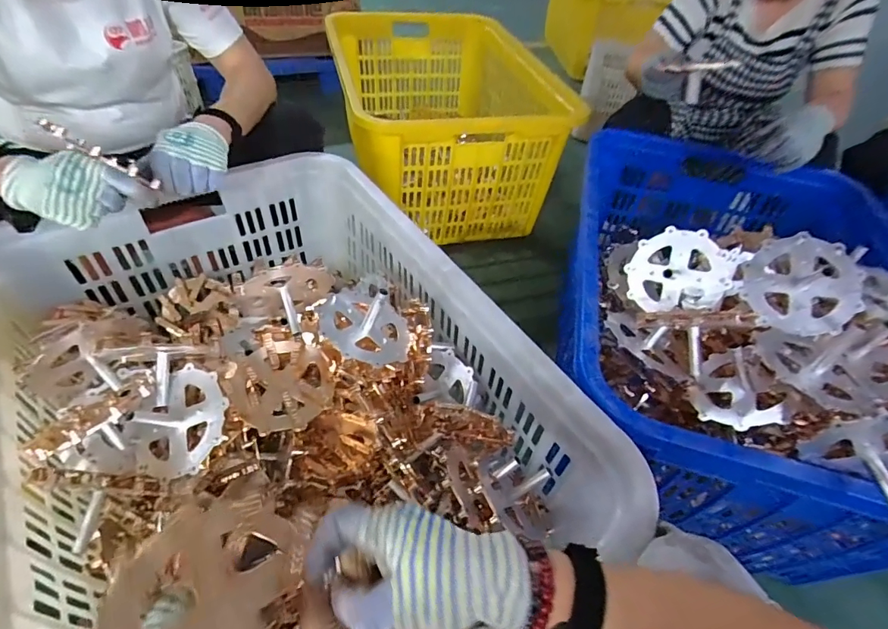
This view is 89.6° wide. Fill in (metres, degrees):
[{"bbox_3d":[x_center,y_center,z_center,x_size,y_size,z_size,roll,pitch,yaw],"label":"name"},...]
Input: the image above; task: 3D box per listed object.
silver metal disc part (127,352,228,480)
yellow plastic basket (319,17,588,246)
[{"bbox_3d":[-0.316,0.125,0.526,0.120,0.029,0.125,19,79,15],"label":"silver metal disc part"},{"bbox_3d":[-0.041,-0.559,1.295,0.498,0.364,0.729,-9,49,-15],"label":"yellow plastic basket"}]

